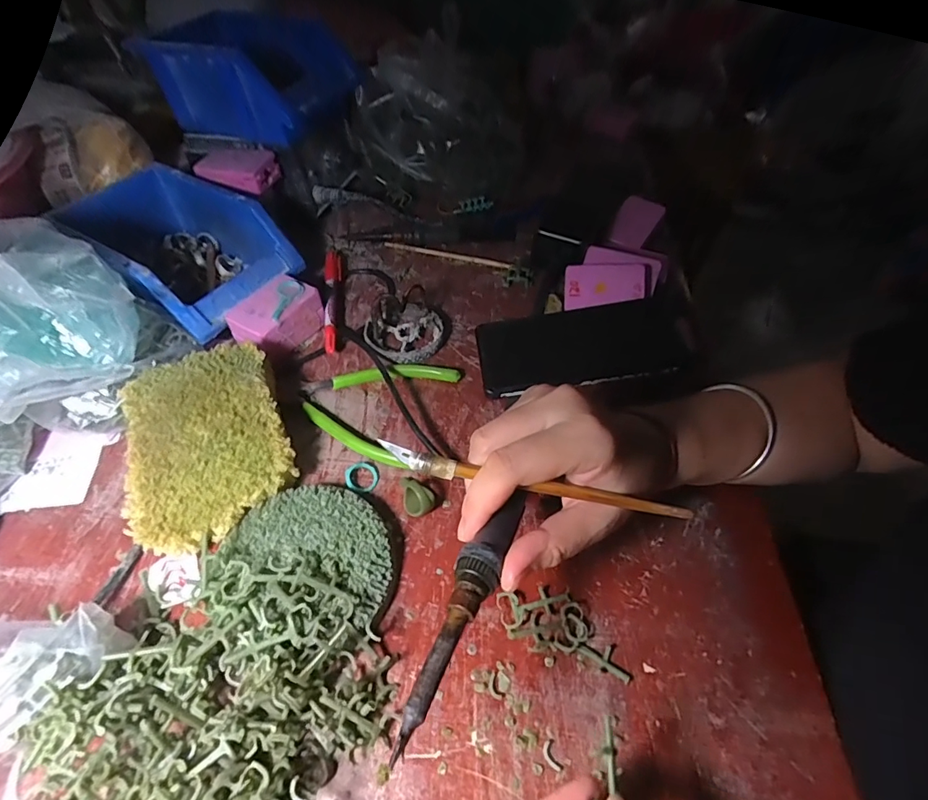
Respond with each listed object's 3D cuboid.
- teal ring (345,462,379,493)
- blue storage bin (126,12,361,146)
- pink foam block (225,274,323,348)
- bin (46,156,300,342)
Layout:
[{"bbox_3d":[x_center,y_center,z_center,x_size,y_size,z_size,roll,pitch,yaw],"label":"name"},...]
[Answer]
[{"bbox_3d":[-0.072,0.053,0.333,0.022,0.007,0.022,1,51,-1],"label":"teal ring"},{"bbox_3d":[-0.203,-0.324,0.481,0.176,0.084,0.137,22,54,15],"label":"blue storage bin"},{"bbox_3d":[-0.161,-0.070,0.408,0.044,0.039,0.070,28,56,19],"label":"pink foam block"},{"bbox_3d":[-0.254,-0.136,0.430,0.195,0.073,0.125,32,57,22],"label":"bin"}]

